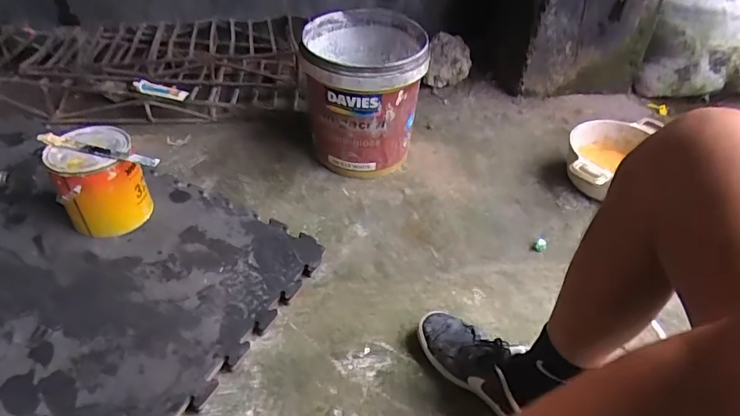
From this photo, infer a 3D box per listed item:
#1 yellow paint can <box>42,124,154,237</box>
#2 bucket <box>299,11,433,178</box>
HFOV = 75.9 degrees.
[{"bbox_3d":[-0.551,-0.053,0.983,0.159,0.172,0.155,-19,45,-22],"label":"yellow paint can"},{"bbox_3d":[-0.015,-0.273,1.192,0.280,0.318,0.314,-1,41,-3],"label":"bucket"}]

